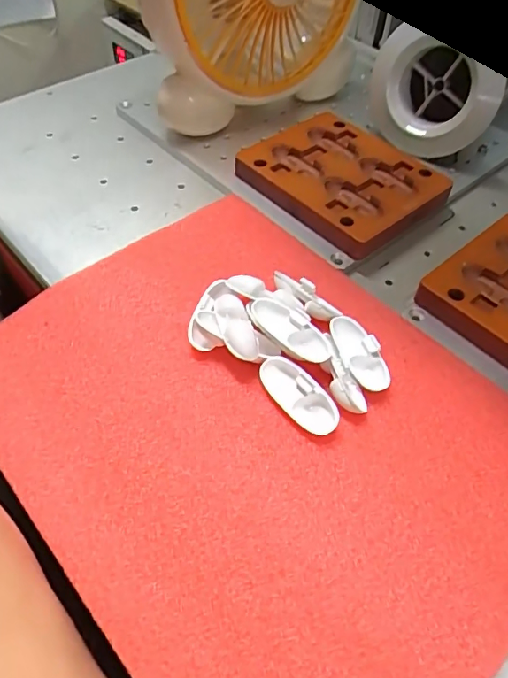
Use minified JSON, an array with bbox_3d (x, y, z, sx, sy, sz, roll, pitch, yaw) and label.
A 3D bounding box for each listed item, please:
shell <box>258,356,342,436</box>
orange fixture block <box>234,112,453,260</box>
[{"bbox_3d":[0.027,0.032,0.307,0.021,0.018,0.059,-32,60,-24],"label":"shell"},{"bbox_3d":[0.075,-0.141,0.446,0.130,0.025,0.149,-36,62,-26],"label":"orange fixture block"}]

